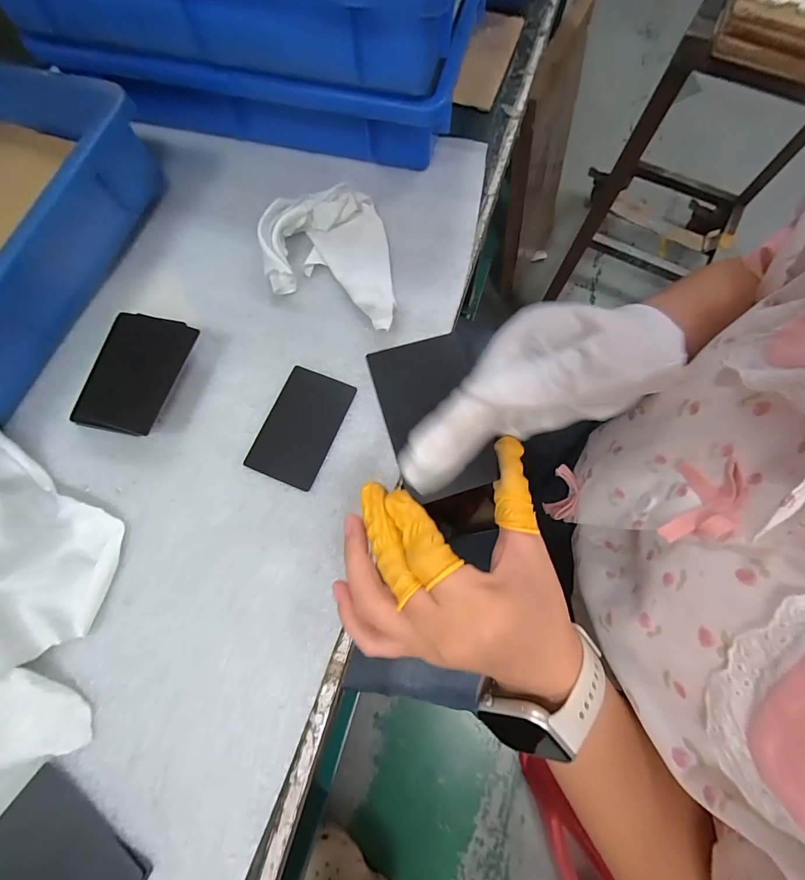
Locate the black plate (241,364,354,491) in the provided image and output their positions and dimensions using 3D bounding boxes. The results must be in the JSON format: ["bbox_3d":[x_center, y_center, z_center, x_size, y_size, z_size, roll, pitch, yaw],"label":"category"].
[{"bbox_3d":[-0.074,-0.011,0.278,0.052,0.004,0.085,21,75,6],"label":"black plate"}]

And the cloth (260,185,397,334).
[{"bbox_3d":[-0.059,-0.140,0.300,0.096,0.030,0.120,-6,74,-2],"label":"cloth"}]

